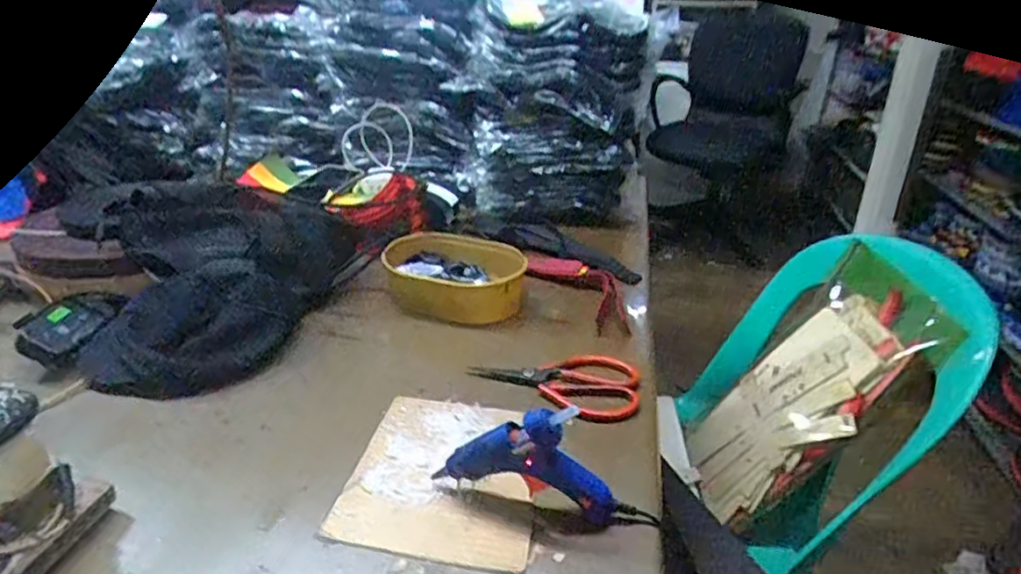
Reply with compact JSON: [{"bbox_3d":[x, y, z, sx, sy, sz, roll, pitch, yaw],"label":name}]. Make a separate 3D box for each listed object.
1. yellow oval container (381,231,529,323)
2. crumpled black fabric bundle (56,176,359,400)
[{"bbox_3d":[-0.072,-0.014,0.761,0.183,0.062,0.118,2,28,7],"label":"yellow oval container"},{"bbox_3d":[-0.353,-0.019,0.679,0.231,0.154,0.288,12,30,23],"label":"crumpled black fabric bundle"}]

